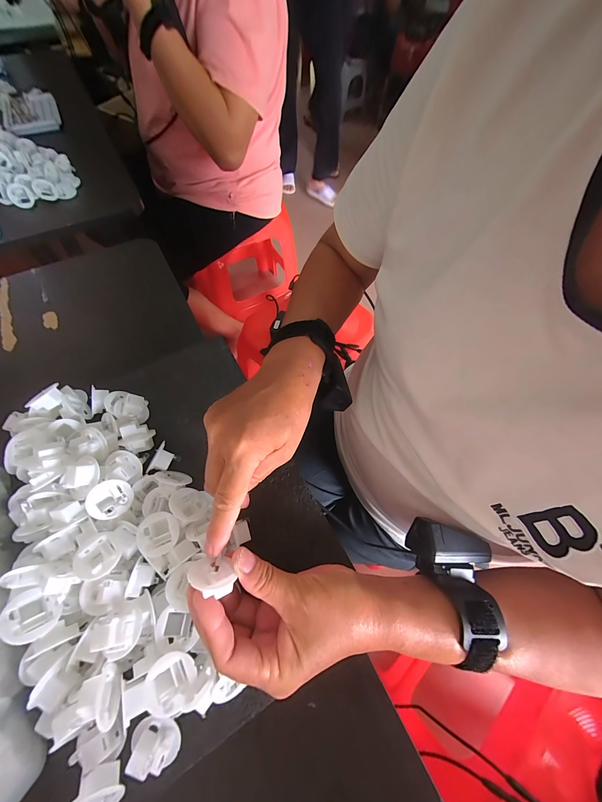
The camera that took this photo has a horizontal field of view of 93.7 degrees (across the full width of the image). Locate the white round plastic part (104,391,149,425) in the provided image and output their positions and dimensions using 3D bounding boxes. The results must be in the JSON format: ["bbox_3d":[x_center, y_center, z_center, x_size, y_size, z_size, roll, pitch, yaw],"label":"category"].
[{"bbox_3d":[-0.183,0.006,0.297,0.043,0.022,0.030,18,65,7],"label":"white round plastic part"}]

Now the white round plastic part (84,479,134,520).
[{"bbox_3d":[-0.162,0.084,0.240,0.032,0.015,0.031,6,80,-37],"label":"white round plastic part"}]

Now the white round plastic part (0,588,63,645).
[{"bbox_3d":[-0.193,0.154,0.200,0.033,0.013,0.029,38,30,-9],"label":"white round plastic part"}]

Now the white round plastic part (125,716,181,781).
[{"bbox_3d":[-0.100,0.236,0.192,0.030,0.013,0.025,7,64,2],"label":"white round plastic part"}]

